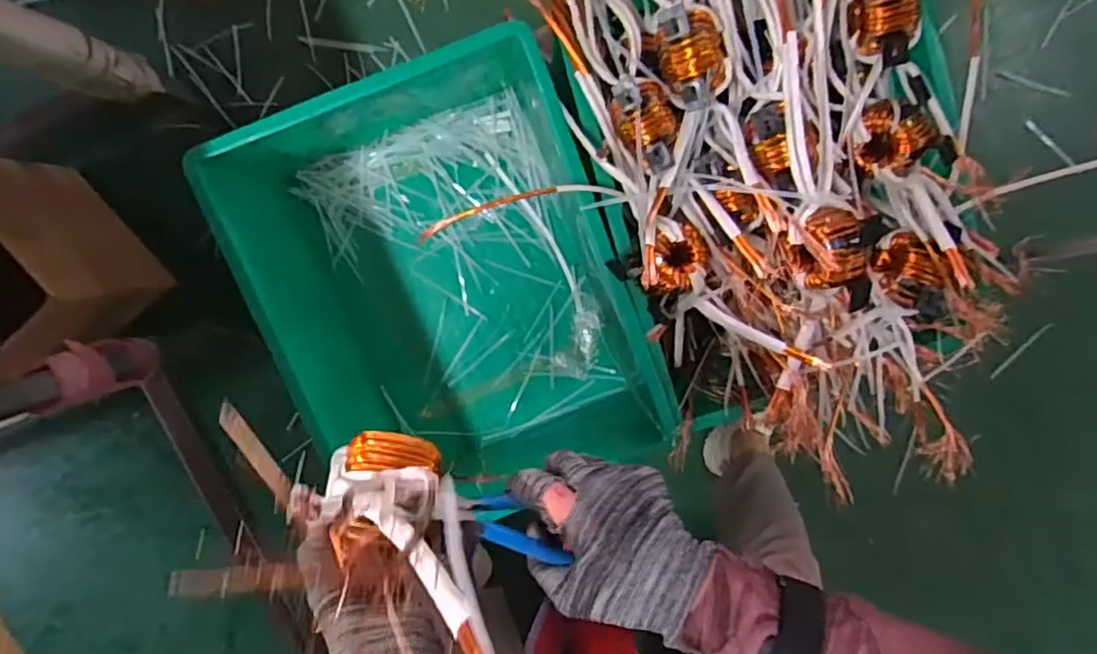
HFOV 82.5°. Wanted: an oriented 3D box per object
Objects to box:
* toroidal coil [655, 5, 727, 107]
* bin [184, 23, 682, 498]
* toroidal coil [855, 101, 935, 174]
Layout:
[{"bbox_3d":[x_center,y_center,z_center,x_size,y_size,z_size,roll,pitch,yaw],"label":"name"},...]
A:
[{"bbox_3d":[0.156,-0.288,0.666,0.076,0.057,0.101,-16,100,-1],"label":"toroidal coil"},{"bbox_3d":[-0.137,-0.046,0.846,0.412,0.232,0.573,-20,99,2],"label":"bin"},{"bbox_3d":[0.387,-0.213,0.701,0.075,0.051,0.079,-3,99,-3],"label":"toroidal coil"}]

